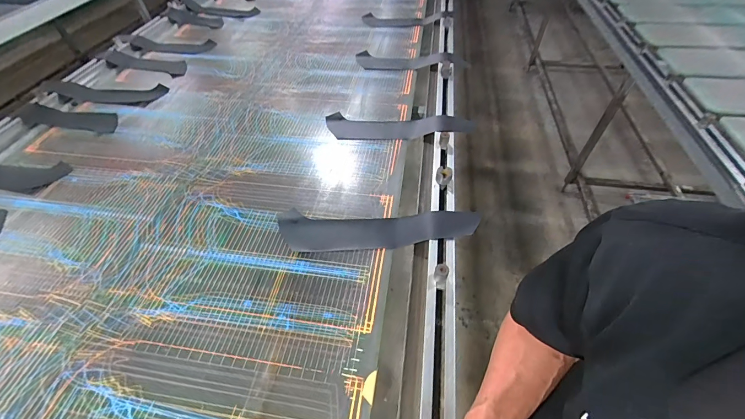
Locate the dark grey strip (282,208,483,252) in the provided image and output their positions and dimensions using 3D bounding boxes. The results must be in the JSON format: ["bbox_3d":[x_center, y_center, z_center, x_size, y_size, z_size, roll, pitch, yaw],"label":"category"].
[{"bbox_3d":[0.005,0.037,0.692,0.409,0.071,0.094,3,49,-1],"label":"dark grey strip"}]

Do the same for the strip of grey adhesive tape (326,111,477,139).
[{"bbox_3d":[0.069,-0.236,0.930,0.425,0.065,0.103,8,50,6],"label":"strip of grey adhesive tape"}]

